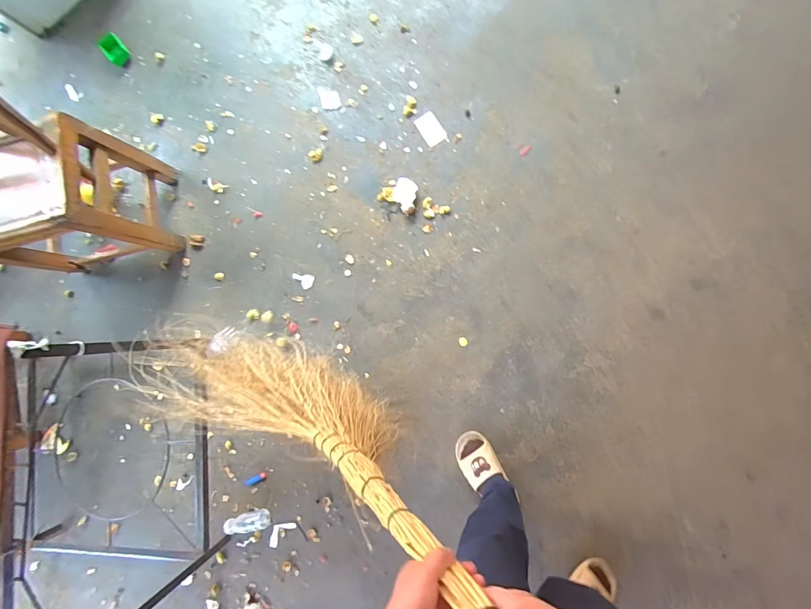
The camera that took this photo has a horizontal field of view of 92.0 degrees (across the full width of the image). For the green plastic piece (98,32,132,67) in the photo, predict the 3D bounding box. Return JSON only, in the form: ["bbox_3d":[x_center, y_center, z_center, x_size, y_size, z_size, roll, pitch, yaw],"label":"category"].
[{"bbox_3d":[-0.938,-0.822,1.257,0.059,0.034,0.101,-42,81,5],"label":"green plastic piece"}]

